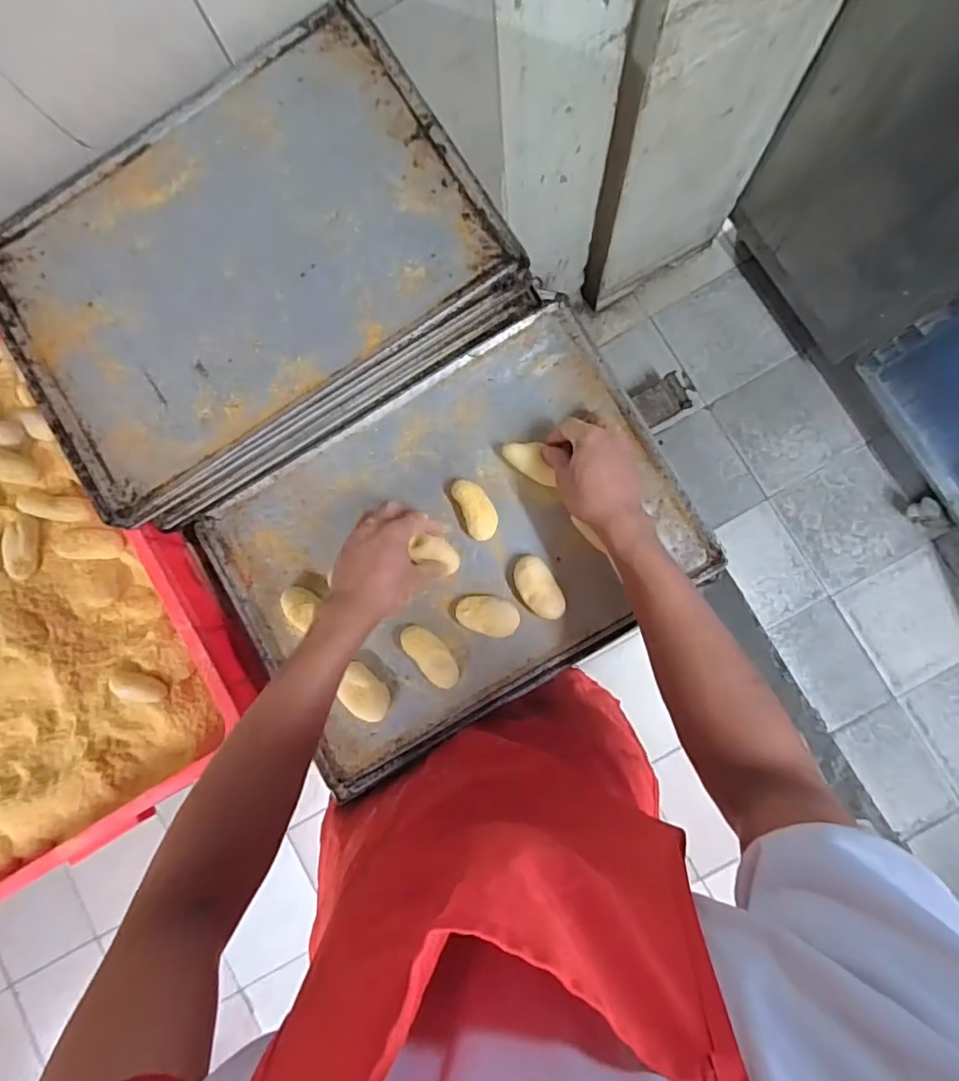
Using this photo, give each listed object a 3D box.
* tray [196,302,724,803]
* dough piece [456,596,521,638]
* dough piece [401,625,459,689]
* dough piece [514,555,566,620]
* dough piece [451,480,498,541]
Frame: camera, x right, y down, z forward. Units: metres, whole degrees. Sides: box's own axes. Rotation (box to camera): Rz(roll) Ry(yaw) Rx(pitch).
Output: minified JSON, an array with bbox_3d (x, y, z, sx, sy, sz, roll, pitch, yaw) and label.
[{"bbox_3d":[-0.031,0.003,0.591,0.472,0.039,0.336,-32,83,1],"label":"tray"},{"bbox_3d":[0.009,0.078,0.570,0.065,0.013,0.038,16,86,6],"label":"dough piece"},{"bbox_3d":[-0.050,0.119,0.573,0.032,0.016,0.074,-41,83,0],"label":"dough piece"},{"bbox_3d":[0.060,0.048,0.565,0.037,0.018,0.068,-29,83,2],"label":"dough piece"},{"bbox_3d":[-0.003,-0.033,0.578,0.034,0.028,0.066,-25,83,2],"label":"dough piece"}]

